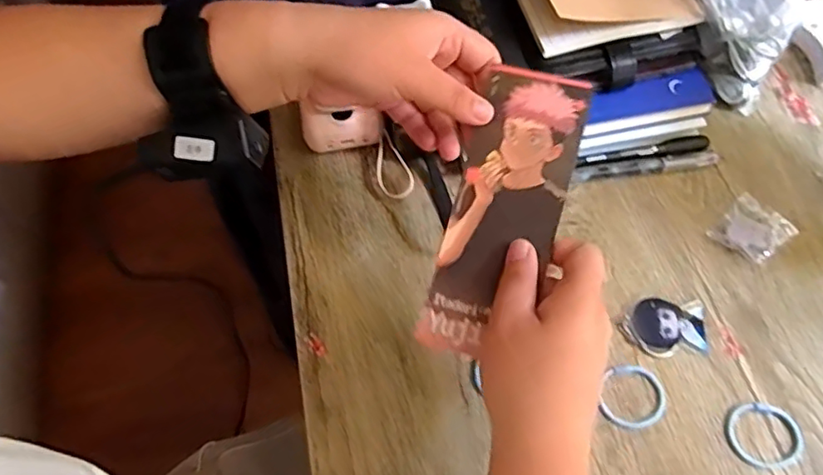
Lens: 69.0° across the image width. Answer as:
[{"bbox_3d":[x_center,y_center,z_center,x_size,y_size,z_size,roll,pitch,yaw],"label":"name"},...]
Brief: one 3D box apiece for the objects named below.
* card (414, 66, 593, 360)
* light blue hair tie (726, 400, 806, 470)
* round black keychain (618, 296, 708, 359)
[{"bbox_3d":[0.057,-0.014,0.366,0.067,0.008,0.175,13,87,11],"label":"card"},{"bbox_3d":[0.247,0.138,0.418,0.053,0.004,0.044,-6,65,-2],"label":"light blue hair tie"},{"bbox_3d":[0.191,0.067,0.452,0.064,0.008,0.043,-2,65,0],"label":"round black keychain"}]

